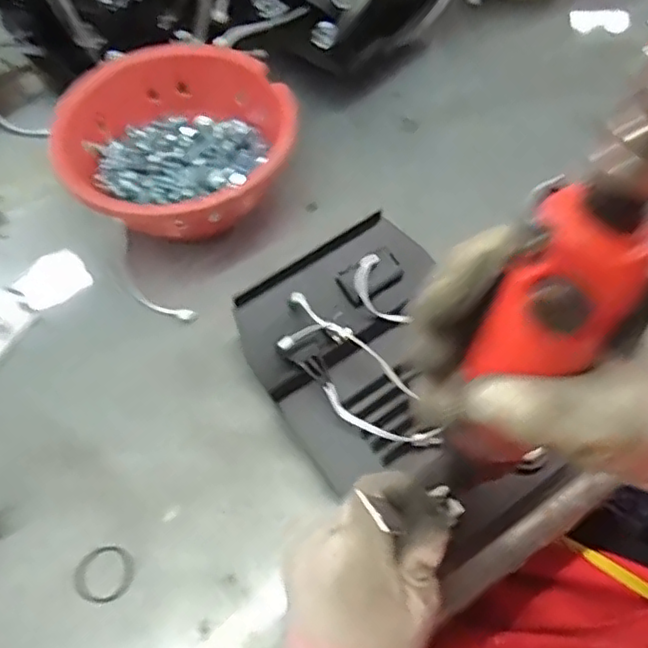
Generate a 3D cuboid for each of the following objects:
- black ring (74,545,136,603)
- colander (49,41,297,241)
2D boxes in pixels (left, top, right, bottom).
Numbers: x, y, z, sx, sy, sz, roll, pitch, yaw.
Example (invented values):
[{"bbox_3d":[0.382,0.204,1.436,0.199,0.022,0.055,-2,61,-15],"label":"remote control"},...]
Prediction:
[{"bbox_3d":[-0.128,0.147,0.371,0.032,0.004,0.033,40,68,21],"label":"black ring"},{"bbox_3d":[-0.115,-0.133,0.495,0.167,0.066,0.172,0,59,0],"label":"colander"}]

